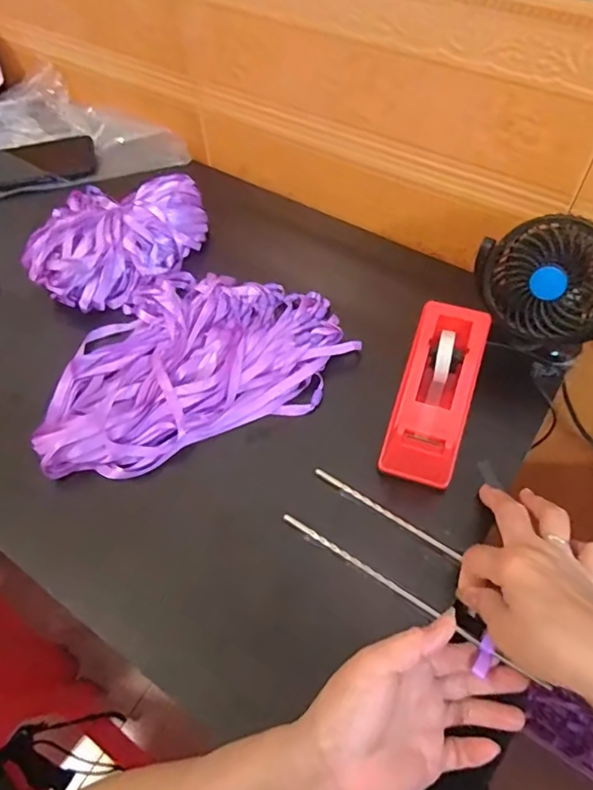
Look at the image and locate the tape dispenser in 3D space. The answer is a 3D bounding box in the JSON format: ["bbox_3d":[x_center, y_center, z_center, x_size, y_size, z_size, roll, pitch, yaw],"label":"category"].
[{"bbox_3d":[0.119,-0.009,0.444,0.059,0.059,0.156,16,73,14],"label":"tape dispenser"}]

